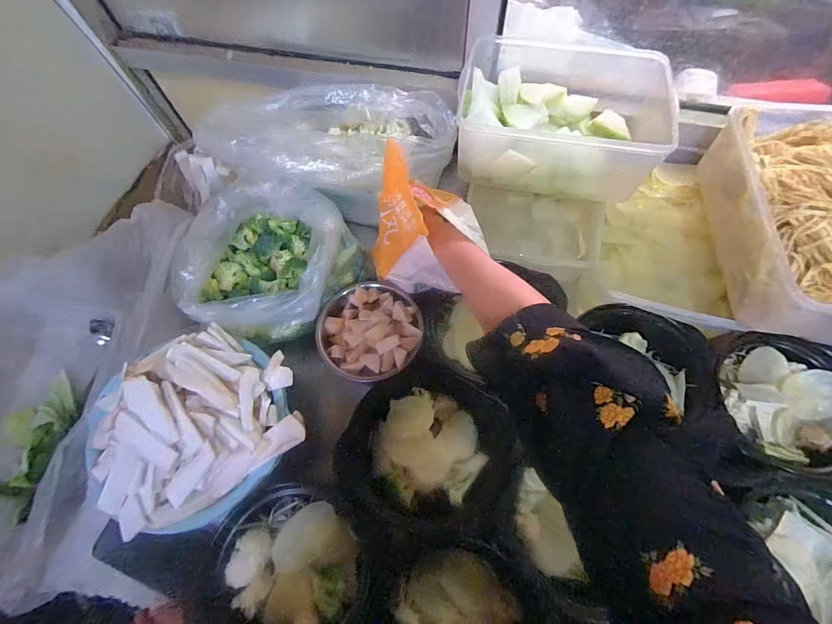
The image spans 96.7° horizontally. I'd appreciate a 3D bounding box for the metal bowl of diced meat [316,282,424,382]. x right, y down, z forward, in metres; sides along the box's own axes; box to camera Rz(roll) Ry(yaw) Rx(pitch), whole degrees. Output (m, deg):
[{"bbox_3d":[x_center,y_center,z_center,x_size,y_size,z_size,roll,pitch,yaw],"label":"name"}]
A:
[{"bbox_3d":[-0.062,0.026,0.488,0.135,0.053,0.123,-1,67,2],"label":"metal bowl of diced meat"}]

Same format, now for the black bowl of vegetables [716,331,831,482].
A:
[{"bbox_3d":[0.466,0.110,0.471,0.168,0.056,0.171,-1,67,2],"label":"black bowl of vegetables"}]

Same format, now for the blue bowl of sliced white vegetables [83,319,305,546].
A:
[{"bbox_3d":[-0.251,0.132,0.425,0.237,0.078,0.186,-34,70,-12],"label":"blue bowl of sliced white vegetables"}]

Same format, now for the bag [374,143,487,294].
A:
[{"bbox_3d":[0.013,-0.099,0.451,0.129,0.127,0.123,7,67,5],"label":"bag"}]

